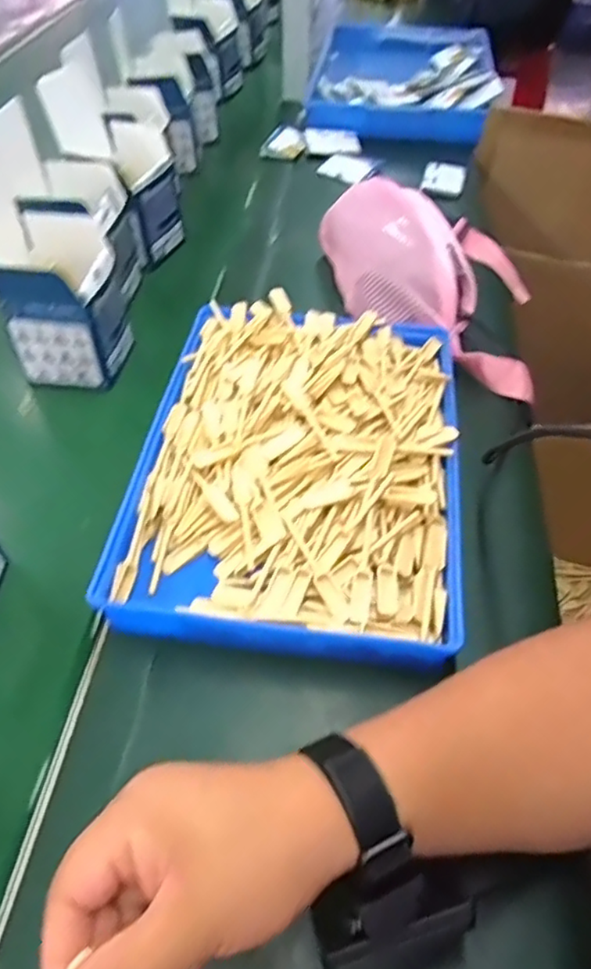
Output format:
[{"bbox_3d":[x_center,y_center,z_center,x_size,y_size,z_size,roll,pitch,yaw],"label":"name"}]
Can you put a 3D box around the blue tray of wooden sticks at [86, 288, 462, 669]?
[{"bbox_3d":[0.004,-0.021,0.487,0.235,0.055,0.319,7,51,5],"label":"blue tray of wooden sticks"}]

